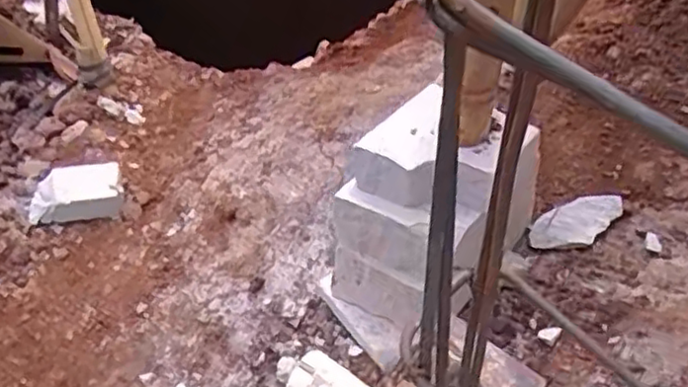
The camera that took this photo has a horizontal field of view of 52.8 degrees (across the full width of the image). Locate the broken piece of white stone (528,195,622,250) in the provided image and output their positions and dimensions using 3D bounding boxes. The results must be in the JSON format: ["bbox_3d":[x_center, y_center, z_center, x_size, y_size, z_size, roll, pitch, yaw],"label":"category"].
[{"bbox_3d":[0.402,0.050,1.206,0.164,0.019,0.082,-25,44,8],"label":"broken piece of white stone"}]

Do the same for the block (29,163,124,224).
[{"bbox_3d":[-0.538,-0.004,1.392,0.183,0.064,0.119,-6,44,-9],"label":"block"}]

